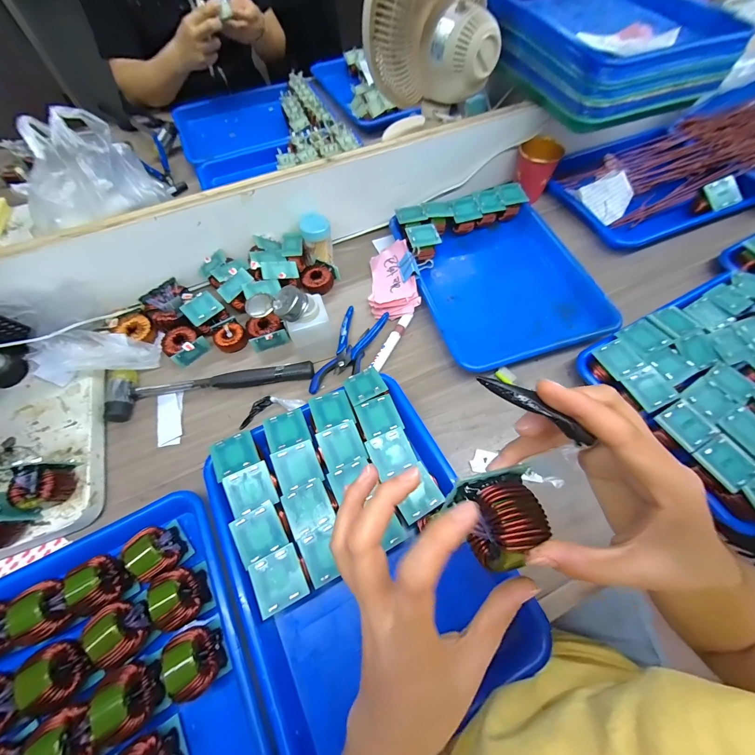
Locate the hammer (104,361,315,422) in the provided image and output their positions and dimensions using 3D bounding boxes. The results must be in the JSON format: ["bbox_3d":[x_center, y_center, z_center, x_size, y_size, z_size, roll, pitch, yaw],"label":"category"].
[{"bbox_3d":[-0.228,-0.003,0.448,0.275,0.026,0.068,-13,63,-5],"label":"hammer"}]

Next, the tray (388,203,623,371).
[{"bbox_3d":[0.187,-0.150,0.511,0.248,0.051,0.272,-16,63,-7],"label":"tray"}]

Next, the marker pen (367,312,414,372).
[{"bbox_3d":[0.021,-0.051,0.472,0.016,0.012,0.105,26,66,14],"label":"marker pen"}]

